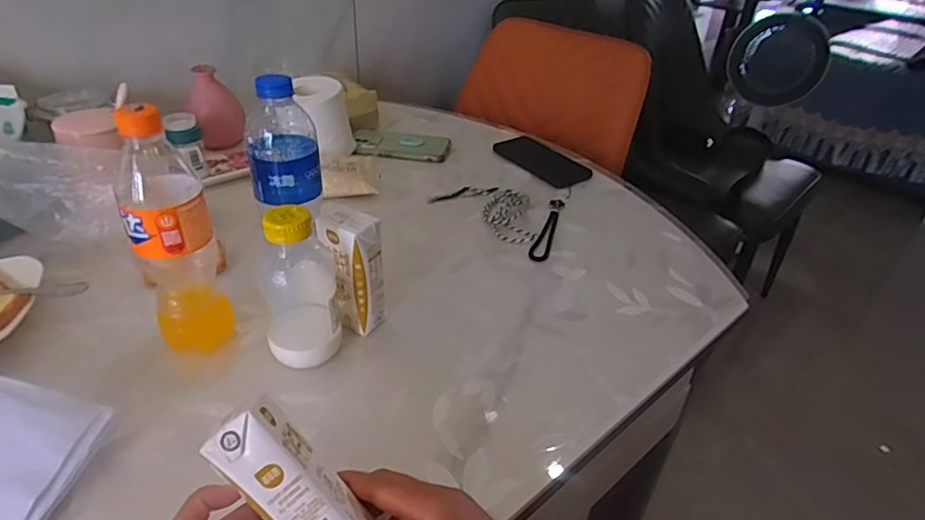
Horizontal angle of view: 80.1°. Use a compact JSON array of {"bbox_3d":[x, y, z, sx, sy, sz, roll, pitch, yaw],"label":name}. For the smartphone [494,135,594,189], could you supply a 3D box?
[{"bbox_3d":[0.118,-0.153,0.833,0.074,0.014,0.159,-24,46,-34],"label":"smartphone"}]

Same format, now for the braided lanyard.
[{"bbox_3d":[0.062,-0.067,0.718,0.178,0.008,0.130,29,43,28],"label":"braided lanyard"}]

